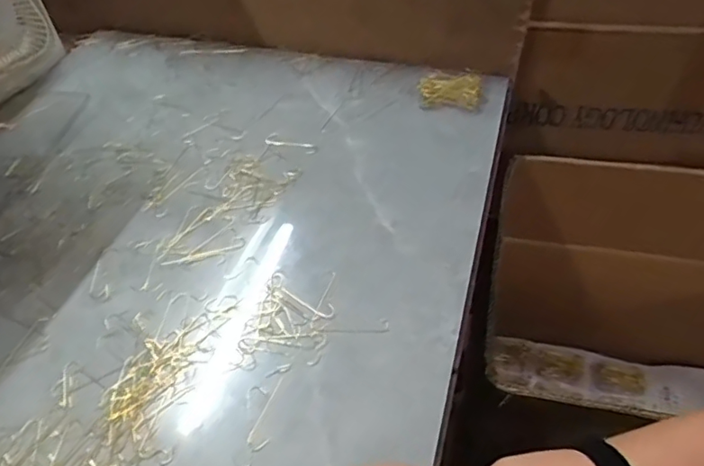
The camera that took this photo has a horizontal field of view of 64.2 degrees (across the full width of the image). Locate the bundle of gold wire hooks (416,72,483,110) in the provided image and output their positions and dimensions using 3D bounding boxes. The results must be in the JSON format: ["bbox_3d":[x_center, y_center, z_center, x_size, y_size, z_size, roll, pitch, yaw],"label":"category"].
[{"bbox_3d":[0.114,-0.168,0.658,0.071,0.019,0.037,1,48,3],"label":"bundle of gold wire hooks"}]

